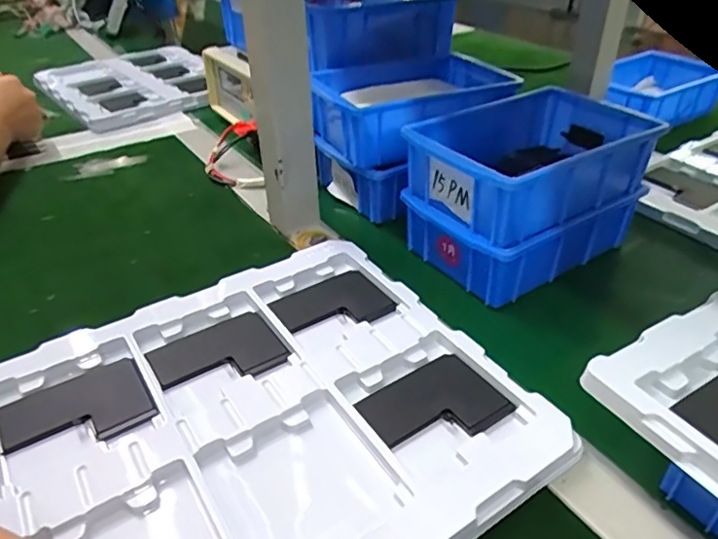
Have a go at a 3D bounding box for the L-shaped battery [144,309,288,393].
[{"bbox_3d":[-0.106,0.064,0.414,0.090,0.004,0.068,-22,42,-26],"label":"L-shaped battery"}]

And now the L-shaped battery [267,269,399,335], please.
[{"bbox_3d":[-0.021,0.031,0.458,0.087,0.007,0.068,-20,41,-25],"label":"L-shaped battery"}]

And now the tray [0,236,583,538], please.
[{"bbox_3d":[-0.065,0.096,0.362,0.305,0.019,0.272,-23,42,-27],"label":"tray"}]

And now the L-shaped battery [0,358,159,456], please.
[{"bbox_3d":[-0.190,0.097,0.370,0.091,0.005,0.066,-22,42,-26],"label":"L-shaped battery"}]

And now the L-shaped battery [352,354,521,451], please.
[{"bbox_3d":[0.050,0.092,0.369,0.086,0.007,0.065,-21,42,-26],"label":"L-shaped battery"}]

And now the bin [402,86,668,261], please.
[{"bbox_3d":[0.155,-0.097,0.496,0.202,0.068,0.132,-22,42,-26],"label":"bin"}]

